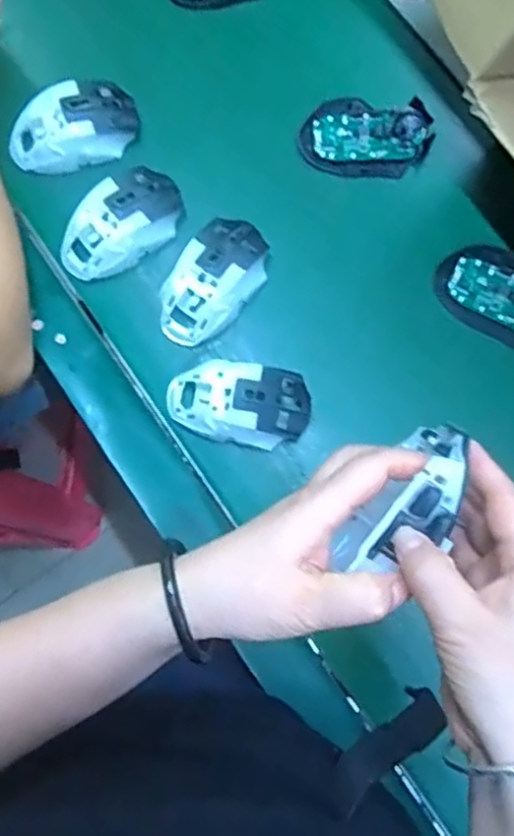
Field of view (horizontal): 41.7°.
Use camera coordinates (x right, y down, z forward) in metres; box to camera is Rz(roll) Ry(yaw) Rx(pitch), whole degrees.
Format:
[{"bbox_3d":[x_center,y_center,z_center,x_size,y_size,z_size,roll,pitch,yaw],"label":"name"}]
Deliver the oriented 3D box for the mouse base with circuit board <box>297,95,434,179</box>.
[{"bbox_3d":[0.098,-0.254,0.607,0.114,0.016,0.069,3,80,1],"label":"mouse base with circuit board"}]

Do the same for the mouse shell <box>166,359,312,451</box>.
[{"bbox_3d":[-0.015,-0.012,0.552,0.114,0.038,0.063,12,80,2],"label":"mouse shell"}]

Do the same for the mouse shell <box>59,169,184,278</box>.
[{"bbox_3d":[-0.116,-0.168,0.579,0.062,0.033,0.114,44,83,7],"label":"mouse shell"}]

